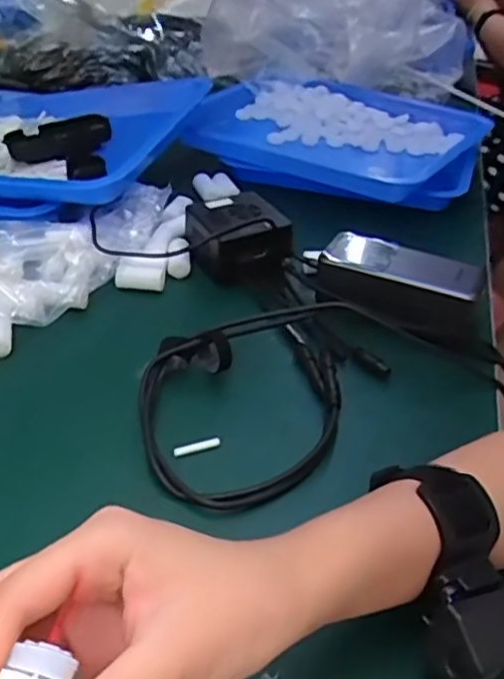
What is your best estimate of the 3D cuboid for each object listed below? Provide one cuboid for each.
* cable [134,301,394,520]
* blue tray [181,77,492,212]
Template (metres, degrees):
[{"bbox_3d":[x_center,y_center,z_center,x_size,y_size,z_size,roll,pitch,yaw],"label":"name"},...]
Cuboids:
[{"bbox_3d":[0.000,0.029,0.456,0.142,0.044,0.202,31,48,18],"label":"cable"},{"bbox_3d":[0.107,-0.244,0.789,0.321,0.055,0.274,20,40,21],"label":"blue tray"}]

